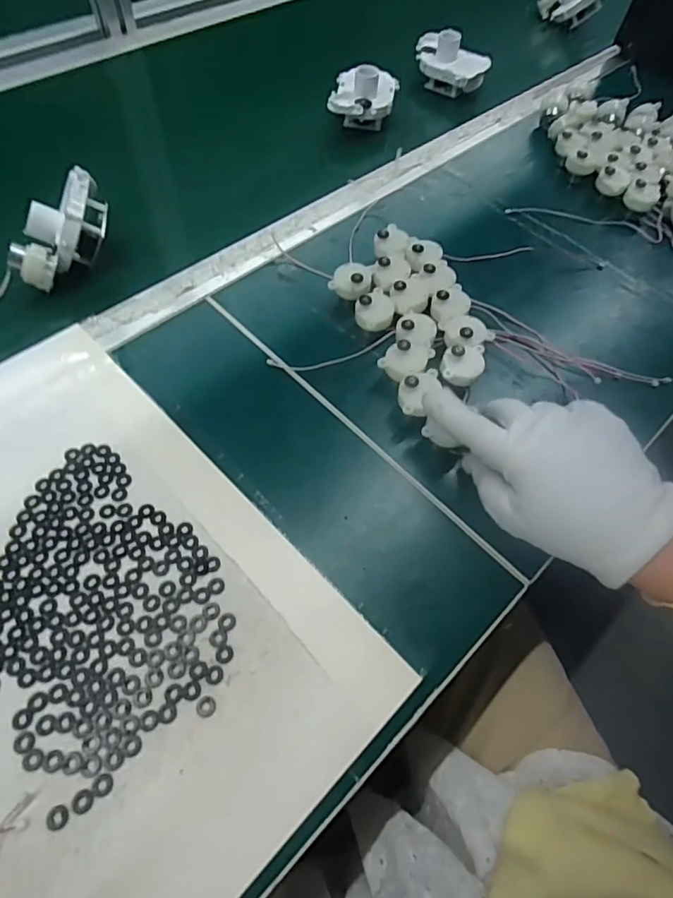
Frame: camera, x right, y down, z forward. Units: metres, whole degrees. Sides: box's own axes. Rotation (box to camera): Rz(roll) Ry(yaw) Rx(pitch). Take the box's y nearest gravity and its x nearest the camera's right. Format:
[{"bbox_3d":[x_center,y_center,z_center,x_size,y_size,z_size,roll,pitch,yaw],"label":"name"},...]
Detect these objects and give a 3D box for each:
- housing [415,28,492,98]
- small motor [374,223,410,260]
[{"bbox_3d":[0.143,-0.489,0.645,0.095,0.055,0.055,28,62,13],"label":"housing"},{"bbox_3d":[0.049,-0.186,0.471,0.030,0.026,0.040,-2,60,-4],"label":"small motor"}]

